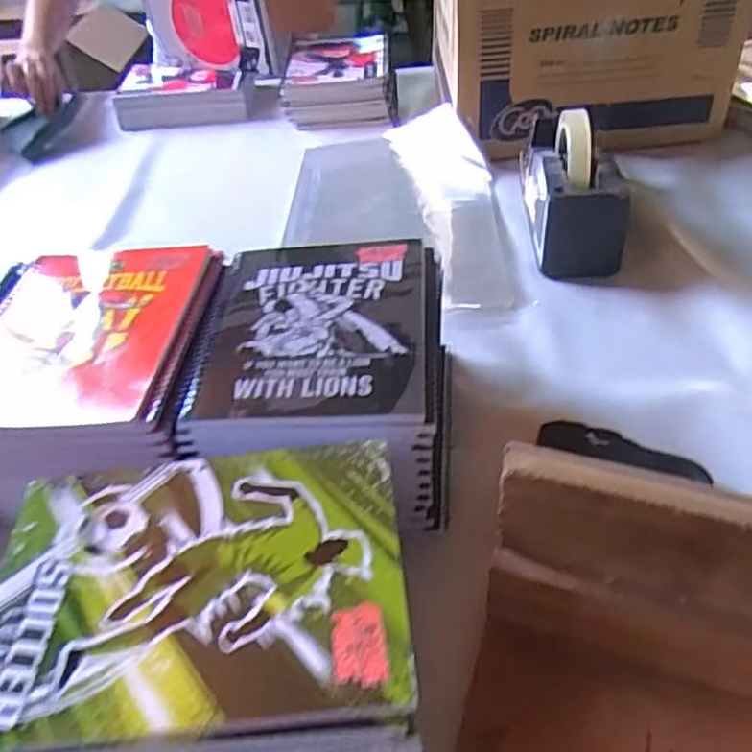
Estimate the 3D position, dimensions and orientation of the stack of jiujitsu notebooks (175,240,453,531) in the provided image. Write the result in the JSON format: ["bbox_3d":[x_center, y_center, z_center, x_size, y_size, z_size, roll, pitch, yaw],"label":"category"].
[{"bbox_3d":[-0.032,0.004,0.511,0.173,0.113,0.209,0,43,6],"label":"stack of jiujitsu notebooks"}]

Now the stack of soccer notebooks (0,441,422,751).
[{"bbox_3d":[-0.084,0.133,0.363,0.200,0.116,0.152,-5,43,0],"label":"stack of soccer notebooks"}]

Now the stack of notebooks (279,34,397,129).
[{"bbox_3d":[-0.054,-0.455,1.052,0.168,0.071,0.233,-4,43,2],"label":"stack of notebooks"}]

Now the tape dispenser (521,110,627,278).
[{"bbox_3d":[0.200,-0.205,0.707,0.078,0.123,0.186,-2,43,3],"label":"tape dispenser"}]

